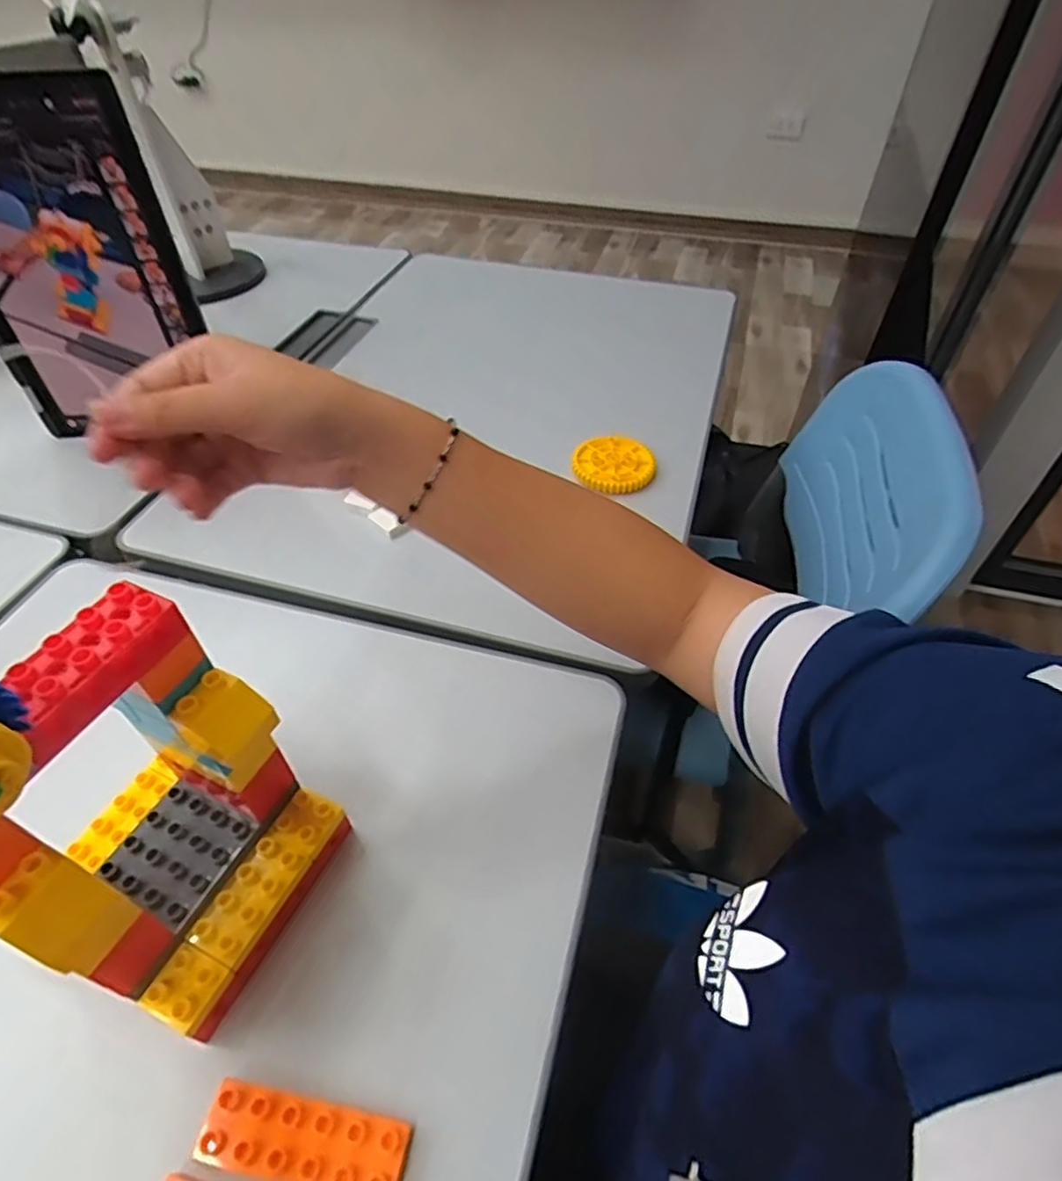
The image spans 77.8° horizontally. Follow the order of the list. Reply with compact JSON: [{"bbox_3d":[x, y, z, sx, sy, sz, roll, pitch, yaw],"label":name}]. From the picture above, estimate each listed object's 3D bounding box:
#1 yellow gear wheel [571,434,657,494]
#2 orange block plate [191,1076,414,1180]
[{"bbox_3d":[0.082,-0.128,0.655,0.079,0.012,0.080,0,48,0],"label":"yellow gear wheel"},{"bbox_3d":[-0.106,0.260,0.310,0.094,0.015,0.032,8,48,7],"label":"orange block plate"}]

